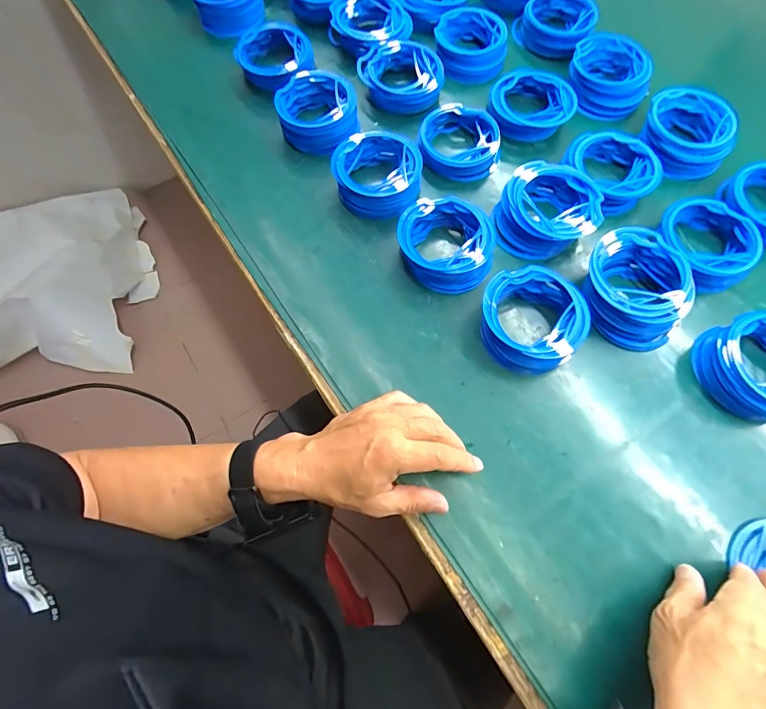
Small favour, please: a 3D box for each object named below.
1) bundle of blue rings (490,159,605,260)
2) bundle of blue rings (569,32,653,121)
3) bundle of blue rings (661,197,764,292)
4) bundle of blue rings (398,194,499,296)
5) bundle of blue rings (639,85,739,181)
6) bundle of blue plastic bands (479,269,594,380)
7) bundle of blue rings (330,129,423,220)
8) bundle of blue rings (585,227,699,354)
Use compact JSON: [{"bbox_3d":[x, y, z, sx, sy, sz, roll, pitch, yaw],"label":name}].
[{"bbox_3d":[0.185,-0.160,0.466,0.103,0.050,0.101,-1,71,2],"label":"bundle of blue rings"},{"bbox_3d":[0.297,-0.365,0.538,0.095,0.039,0.102,-1,71,2],"label":"bundle of blue rings"},{"bbox_3d":[0.349,-0.123,0.445,0.093,0.045,0.095,-1,71,2],"label":"bundle of blue rings"},{"bbox_3d":[0.067,-0.123,0.444,0.097,0.036,0.099,-1,71,2],"label":"bundle of blue rings"},{"bbox_3d":[0.367,-0.271,0.499,0.094,0.042,0.106,3,71,3],"label":"bundle of blue rings"},{"bbox_3d":[0.151,-0.034,0.415,0.098,0.034,0.103,-1,71,2],"label":"bundle of blue plastic bands"},{"bbox_3d":[-0.007,-0.213,0.480,0.097,0.045,0.099,-1,71,2],"label":"bundle of blue rings"},{"bbox_3d":[0.260,-0.072,0.421,0.104,0.041,0.110,-1,71,2],"label":"bundle of blue rings"}]

